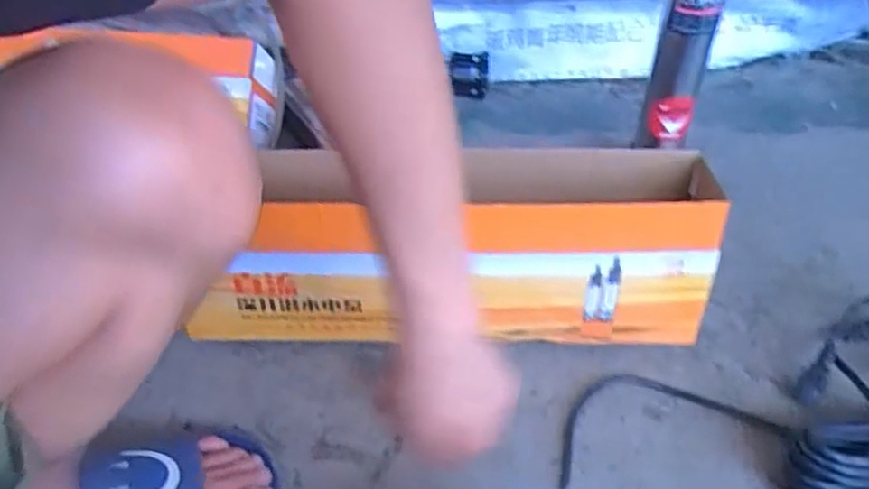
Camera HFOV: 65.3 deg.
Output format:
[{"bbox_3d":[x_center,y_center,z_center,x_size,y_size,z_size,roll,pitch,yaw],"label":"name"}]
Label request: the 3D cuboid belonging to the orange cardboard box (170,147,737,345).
[{"bbox_3d":[0.016,0.006,0.710,0.505,0.188,0.124,1,45,2],"label":"orange cardboard box"}]

